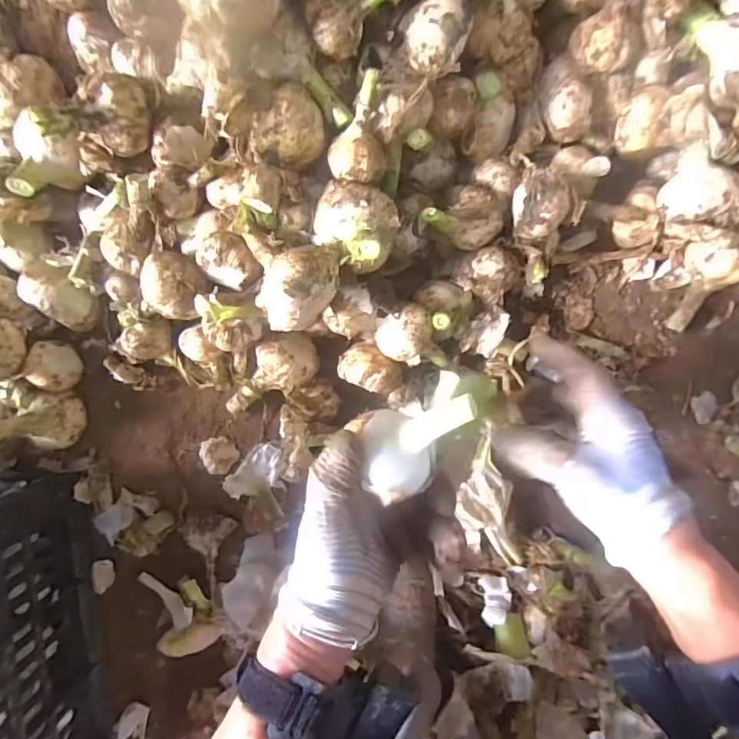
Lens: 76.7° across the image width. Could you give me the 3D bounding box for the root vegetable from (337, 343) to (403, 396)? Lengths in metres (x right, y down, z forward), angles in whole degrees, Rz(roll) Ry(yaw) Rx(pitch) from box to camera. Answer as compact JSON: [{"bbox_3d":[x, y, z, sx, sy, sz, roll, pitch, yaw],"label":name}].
[{"bbox_3d":[0.002,-0.001,0.414,0.056,0.032,0.036,23,92,3],"label":"root vegetable"}]

